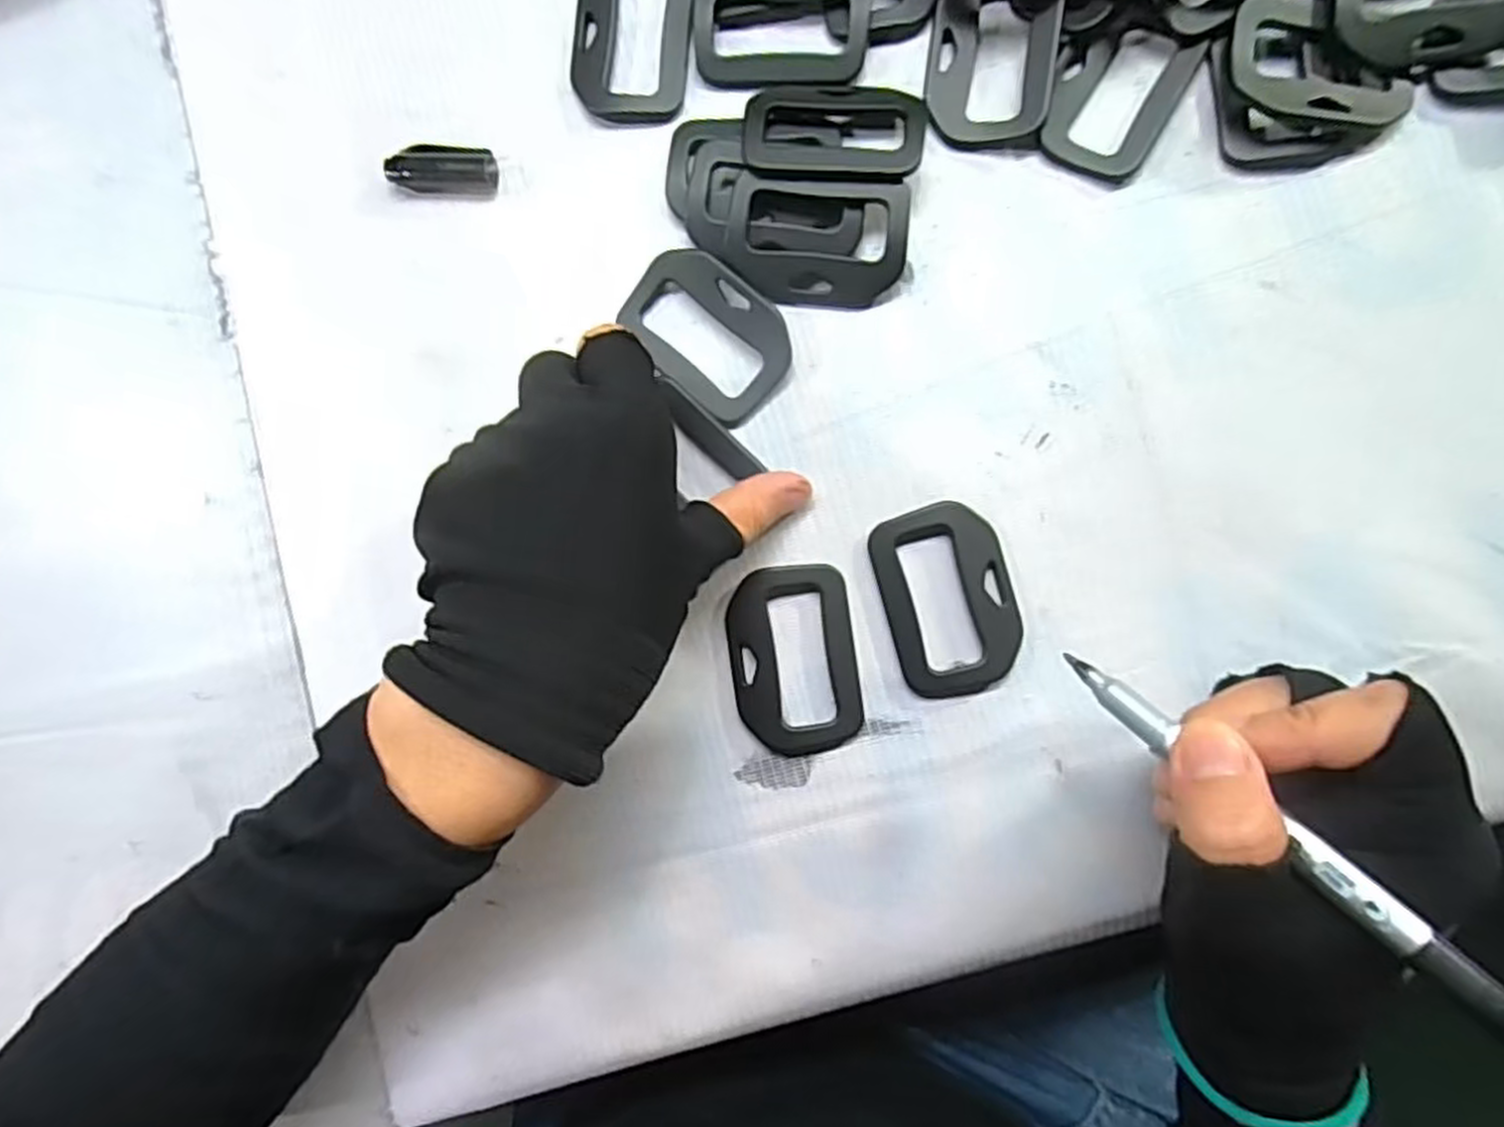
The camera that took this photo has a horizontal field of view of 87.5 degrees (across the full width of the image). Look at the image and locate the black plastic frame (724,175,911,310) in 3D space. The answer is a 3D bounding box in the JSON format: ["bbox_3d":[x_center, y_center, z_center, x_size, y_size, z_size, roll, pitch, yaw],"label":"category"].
[{"bbox_3d":[0.022,-0.108,0.266,0.060,0.005,0.040,5,105,4],"label":"black plastic frame"}]

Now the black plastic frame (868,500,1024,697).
[{"bbox_3d":[0.066,0.012,0.261,0.042,0.006,0.062,-16,86,5],"label":"black plastic frame"}]

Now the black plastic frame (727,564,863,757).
[{"bbox_3d":[0.014,0.033,0.266,0.041,0.005,0.063,-8,86,5],"label":"black plastic frame"}]

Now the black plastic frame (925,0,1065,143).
[{"bbox_3d":[0.081,-0.171,0.266,0.042,0.010,0.050,8,88,6],"label":"black plastic frame"}]

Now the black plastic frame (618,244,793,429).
[{"bbox_3d":[-0.016,-0.080,0.270,0.061,0.011,0.040,40,92,6],"label":"black plastic frame"}]

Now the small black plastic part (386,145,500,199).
[{"bbox_3d":[-0.111,-0.143,0.285,0.037,0.011,0.018,8,88,6],"label":"small black plastic part"}]

